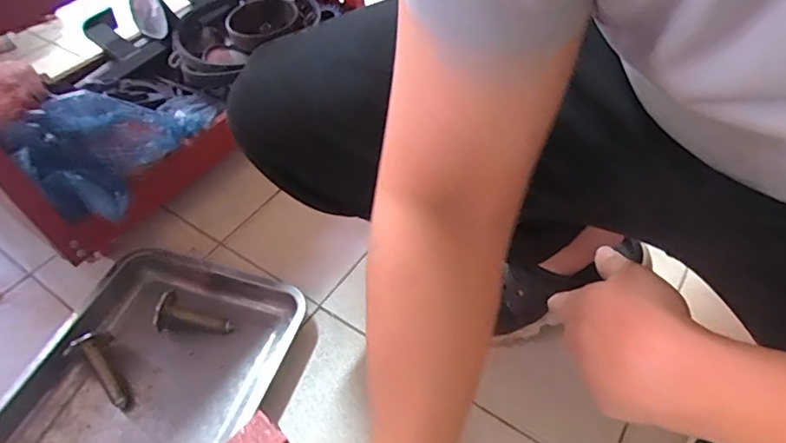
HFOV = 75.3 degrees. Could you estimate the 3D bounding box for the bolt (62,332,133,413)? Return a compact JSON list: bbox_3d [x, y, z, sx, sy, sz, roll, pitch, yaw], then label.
[{"bbox_3d":[-0.353,0.187,0.622,0.049,0.048,0.107,-30,78,-24],"label":"bolt"}]

